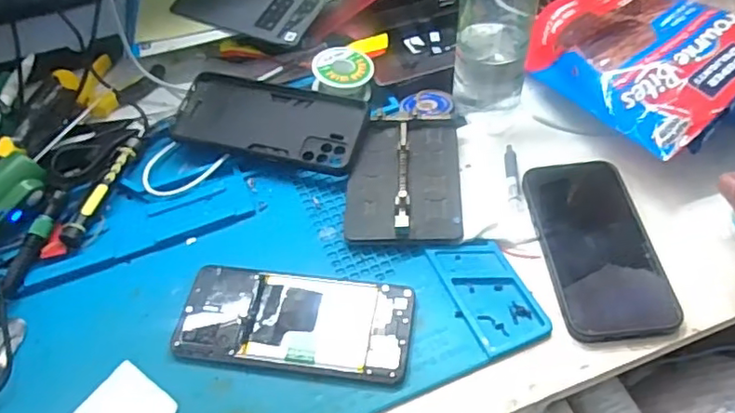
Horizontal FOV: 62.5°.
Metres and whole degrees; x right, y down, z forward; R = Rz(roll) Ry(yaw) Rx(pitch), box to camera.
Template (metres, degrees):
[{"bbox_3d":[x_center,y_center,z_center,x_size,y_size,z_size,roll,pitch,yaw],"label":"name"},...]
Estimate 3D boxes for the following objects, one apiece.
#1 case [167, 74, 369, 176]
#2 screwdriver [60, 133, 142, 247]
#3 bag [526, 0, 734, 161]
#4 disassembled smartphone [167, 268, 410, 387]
[{"bbox_3d":[-0.084,-0.075,0.523,0.164,0.008,0.078,10,52,12],"label":"case"},{"bbox_3d":[-0.213,-0.017,0.489,0.014,0.015,0.113,8,51,11],"label":"screwdriver"},{"bbox_3d":[0.231,-0.130,0.516,0.134,0.075,0.192,-25,54,-15],"label":"bag"},{"bbox_3d":[-0.049,0.077,0.409,0.156,0.009,0.070,4,51,8],"label":"disassembled smartphone"}]

